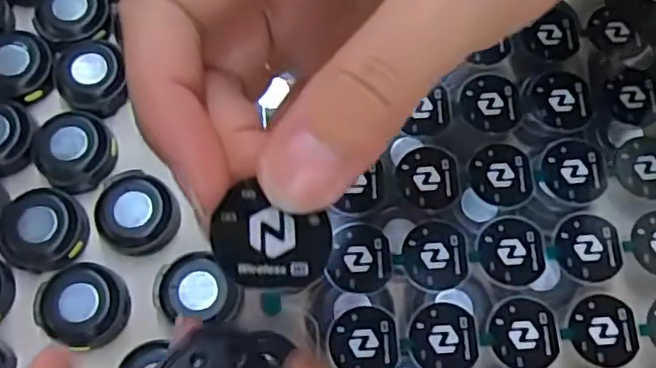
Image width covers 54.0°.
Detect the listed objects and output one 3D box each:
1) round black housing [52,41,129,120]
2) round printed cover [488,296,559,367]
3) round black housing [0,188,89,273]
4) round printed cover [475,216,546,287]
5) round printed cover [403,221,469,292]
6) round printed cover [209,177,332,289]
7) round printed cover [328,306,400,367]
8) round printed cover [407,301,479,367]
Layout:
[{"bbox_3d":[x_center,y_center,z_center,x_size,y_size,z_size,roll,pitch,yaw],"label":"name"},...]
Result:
[{"bbox_3d":[-0.094,-0.043,0.257,0.026,0.010,0.031,-19,73,-7],"label":"round black housing"},{"bbox_3d":[0.067,0.051,0.219,0.023,0.004,0.024,0,71,-1],"label":"round printed cover"},{"bbox_3d":[-0.106,0.017,0.237,0.031,0.011,0.030,0,71,-1],"label":"round black housing"},{"bbox_3d":[0.065,0.023,0.228,0.024,0.004,0.024,0,71,-1],"label":"round printed cover"},{"bbox_3d":[0.038,0.025,0.228,0.023,0.004,0.024,0,71,-1],"label":"round printed cover"},{"bbox_3d":[-0.011,0.011,0.126,0.023,0.004,0.019,26,65,-10],"label":"round printed cover"},{"bbox_3d":[0.012,0.054,0.218,0.023,0.004,0.024,0,71,-1],"label":"round printed cover"},{"bbox_3d":[0.039,0.052,0.218,0.023,0.004,0.024,0,71,-1],"label":"round printed cover"}]

